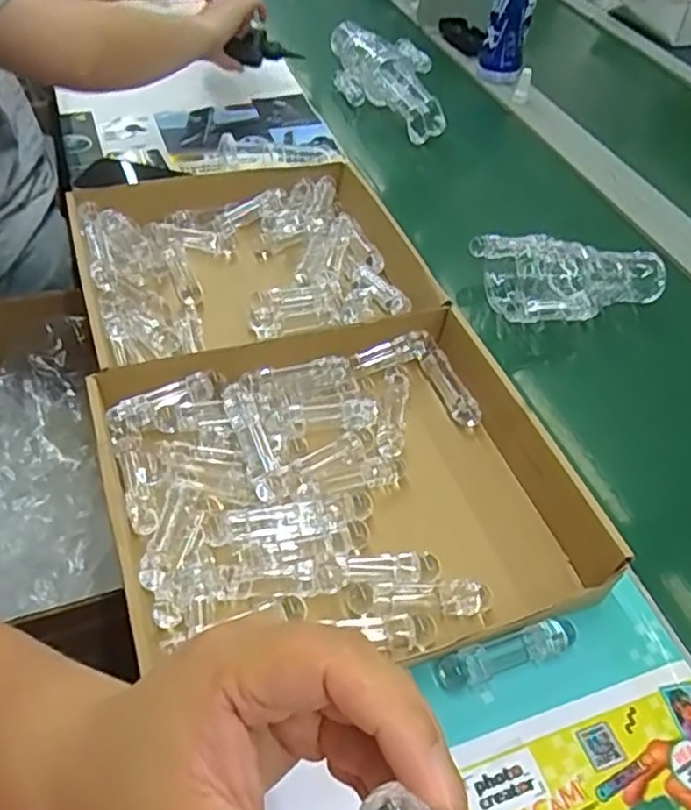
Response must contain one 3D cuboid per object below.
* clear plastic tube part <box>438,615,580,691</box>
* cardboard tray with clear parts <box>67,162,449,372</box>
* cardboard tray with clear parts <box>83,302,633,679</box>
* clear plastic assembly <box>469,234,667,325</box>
[{"bbox_3d":[0.106,0.161,0.446,0.096,0.015,0.021,-12,50,-16],"label":"clear plastic tube part"},{"bbox_3d":[-0.092,-0.135,0.676,0.302,0.062,0.265,-12,50,-17],"label":"cardboard tray with clear parts"},{"bbox_3d":[0.003,0.056,0.506,0.327,0.053,0.265,-12,50,-16],"label":"cardboard tray with clear parts"},{"bbox_3d":[0.237,-0.129,0.709,0.192,0.054,0.118,-3,48,-9],"label":"clear plastic assembly"}]

